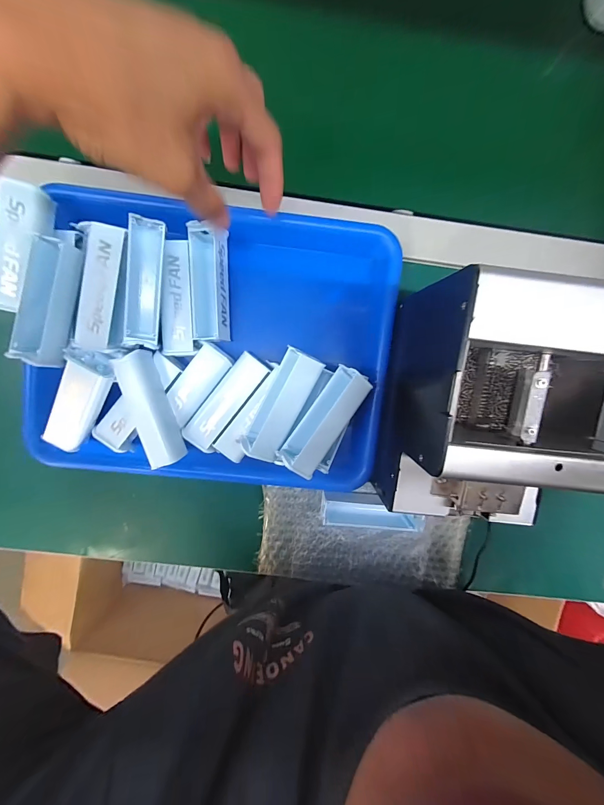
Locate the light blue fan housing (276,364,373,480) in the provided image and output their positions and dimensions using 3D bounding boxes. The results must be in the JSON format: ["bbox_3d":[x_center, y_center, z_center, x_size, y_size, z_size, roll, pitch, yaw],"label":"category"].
[{"bbox_3d":[0.021,0.016,0.275,0.031,0.027,0.102,34,87,-33],"label":"light blue fan housing"}]

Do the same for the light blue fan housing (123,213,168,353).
[{"bbox_3d":[-0.132,-0.098,0.262,0.023,0.039,0.101,7,97,-3],"label":"light blue fan housing"}]

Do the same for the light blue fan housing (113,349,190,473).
[{"bbox_3d":[-0.135,0.006,0.274,0.026,0.030,0.099,-17,97,0],"label":"light blue fan housing"}]

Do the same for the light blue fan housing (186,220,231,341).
[{"bbox_3d":[-0.084,-0.108,0.279,0.032,0.021,0.100,1,97,-2],"label":"light blue fan housing"}]

